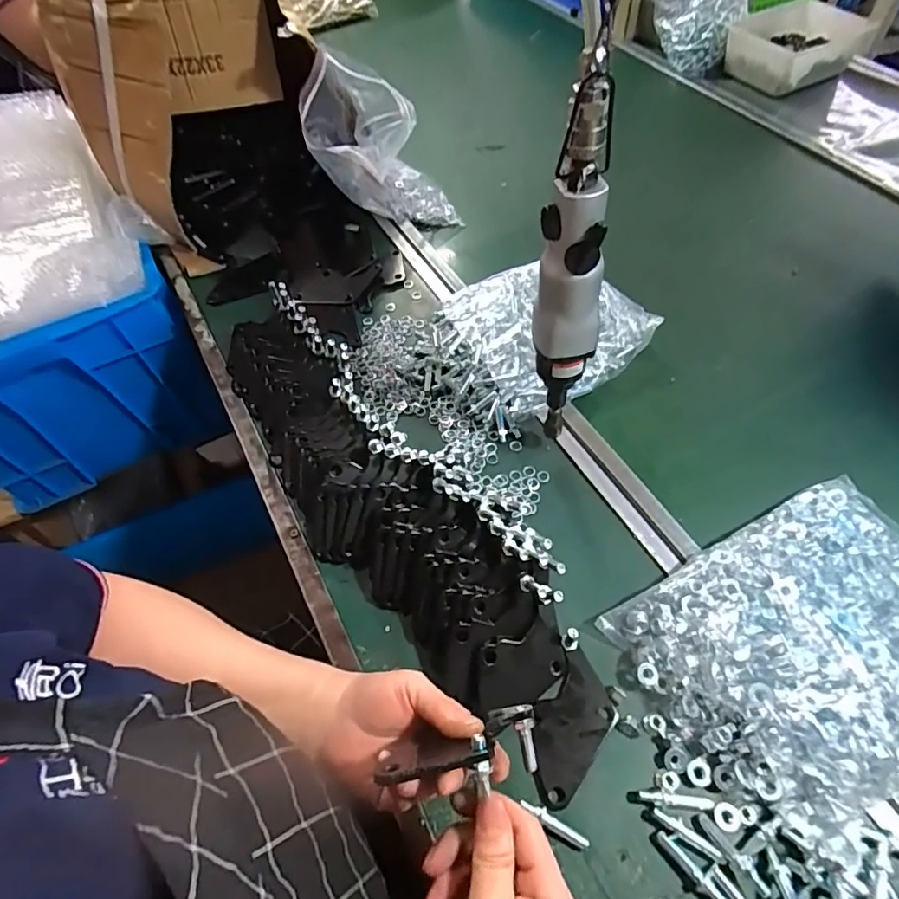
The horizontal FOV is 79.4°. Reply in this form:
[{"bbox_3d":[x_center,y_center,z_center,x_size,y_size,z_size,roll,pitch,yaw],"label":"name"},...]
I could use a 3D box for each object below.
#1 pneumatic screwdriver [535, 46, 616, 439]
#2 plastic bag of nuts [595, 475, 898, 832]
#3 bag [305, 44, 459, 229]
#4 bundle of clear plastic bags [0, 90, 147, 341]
[{"bbox_3d":[0.090,-0.113,0.407,0.048,0.286,0.045,3,57,6],"label":"pneumatic screwdriver"},{"bbox_3d":[0.285,0.141,0.417,0.269,0.054,0.184,-25,58,-14],"label":"plastic bag of nuts"},{"bbox_3d":[-0.083,-0.351,0.686,0.096,0.245,0.104,43,95,27],"label":"bag"},{"bbox_3d":[-0.500,-0.302,0.661,0.201,0.041,0.305,-19,77,-10],"label":"bundle of clear plastic bags"}]

